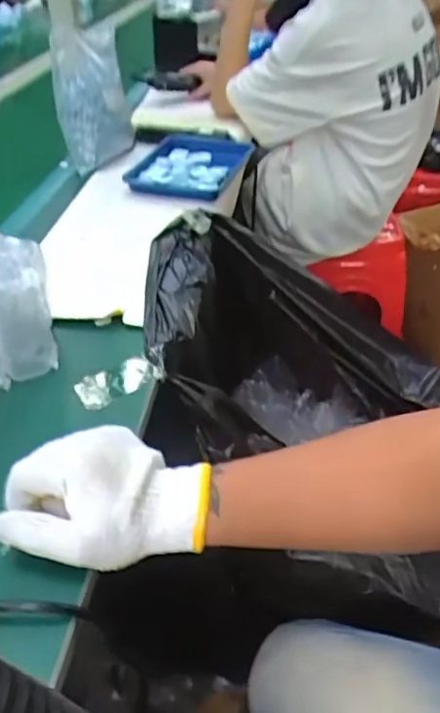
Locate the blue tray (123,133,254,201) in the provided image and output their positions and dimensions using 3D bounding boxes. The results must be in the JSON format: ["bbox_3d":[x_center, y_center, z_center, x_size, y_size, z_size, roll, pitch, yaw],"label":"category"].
[{"bbox_3d":[-0.052,-0.318,0.939,0.168,0.035,0.248,12,38,11],"label":"blue tray"}]

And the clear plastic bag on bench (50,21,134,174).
[{"bbox_3d":[-0.210,-0.431,0.945,0.119,0.186,0.117,-8,40,-8],"label":"clear plastic bag on bench"}]

